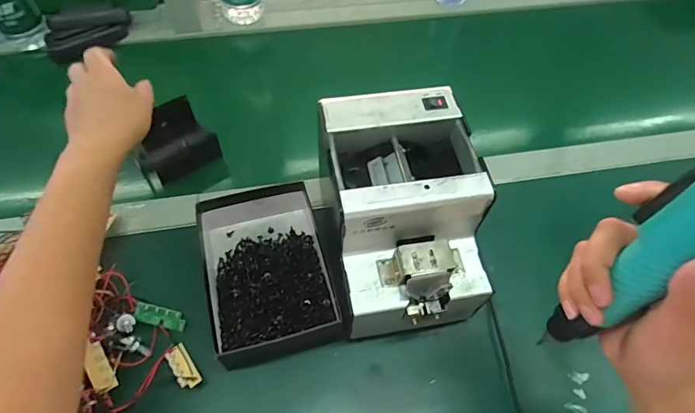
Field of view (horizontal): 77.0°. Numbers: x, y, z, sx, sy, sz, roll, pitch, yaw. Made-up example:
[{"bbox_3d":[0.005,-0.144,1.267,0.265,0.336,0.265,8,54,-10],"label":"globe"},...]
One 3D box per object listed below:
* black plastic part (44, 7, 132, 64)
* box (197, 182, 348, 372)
[{"bbox_3d":[-0.382,-0.260,0.644,0.121,0.043,0.046,-26,66,-13],"label":"black plastic part"},{"bbox_3d":[-0.080,0.055,0.433,0.120,0.039,0.180,-15,59,-11],"label":"box"}]

